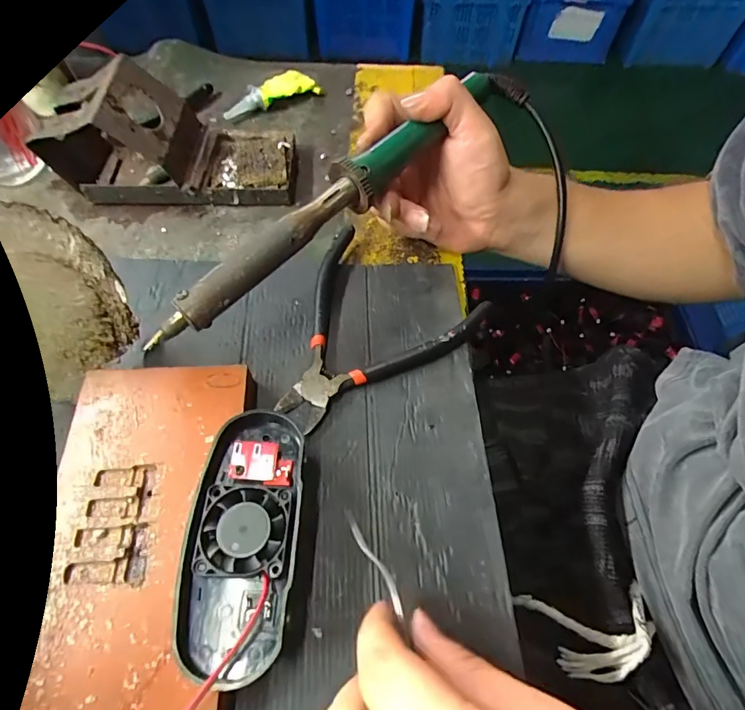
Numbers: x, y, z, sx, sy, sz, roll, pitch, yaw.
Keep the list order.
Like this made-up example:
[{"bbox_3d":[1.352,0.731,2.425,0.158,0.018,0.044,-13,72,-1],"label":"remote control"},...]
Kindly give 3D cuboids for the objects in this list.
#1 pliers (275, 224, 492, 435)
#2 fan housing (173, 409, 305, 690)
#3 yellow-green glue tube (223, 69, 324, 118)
[{"bbox_3d":[-0.008,-0.011,0.291,0.118,0.016,0.135,30,63,15],"label":"pliers"},{"bbox_3d":[-0.059,0.083,0.212,0.046,0.018,0.114,2,60,0],"label":"fan housing"},{"bbox_3d":[-0.096,-0.246,0.422,0.095,0.021,0.028,-32,65,-19],"label":"yellow-green glue tube"}]

